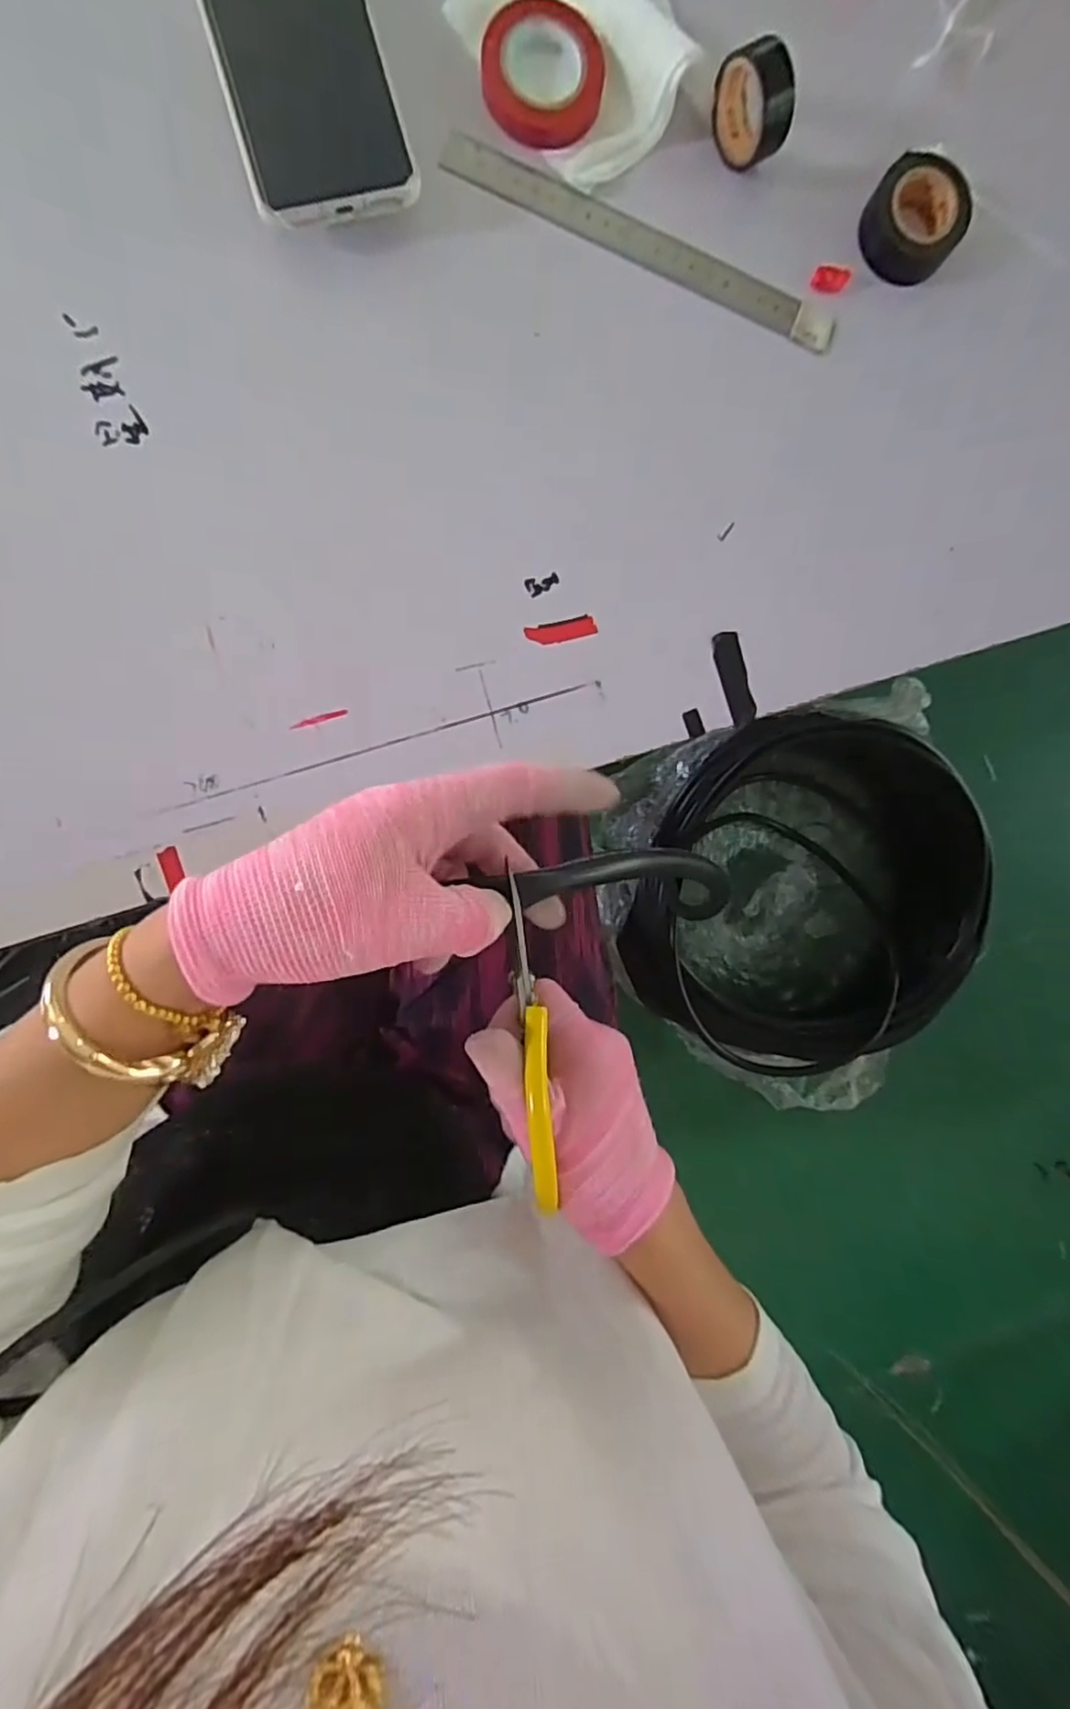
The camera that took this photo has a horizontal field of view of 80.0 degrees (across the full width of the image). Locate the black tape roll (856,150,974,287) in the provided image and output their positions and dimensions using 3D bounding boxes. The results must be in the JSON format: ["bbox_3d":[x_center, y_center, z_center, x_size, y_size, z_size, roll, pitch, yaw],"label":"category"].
[{"bbox_3d":[0.202,-0.337,0.338,0.050,0.019,0.058,27,90,-6],"label":"black tape roll"}]

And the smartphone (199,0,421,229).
[{"bbox_3d":[-0.112,-0.380,0.299,0.076,0.009,0.152,-16,95,2],"label":"smartphone"}]

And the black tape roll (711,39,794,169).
[{"bbox_3d":[0.108,-0.372,0.317,0.024,0.033,0.041,-21,95,-4],"label":"black tape roll"}]

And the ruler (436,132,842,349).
[{"bbox_3d":[0.058,-0.323,0.337,0.219,0.004,0.020,22,93,-6],"label":"ruler"}]

